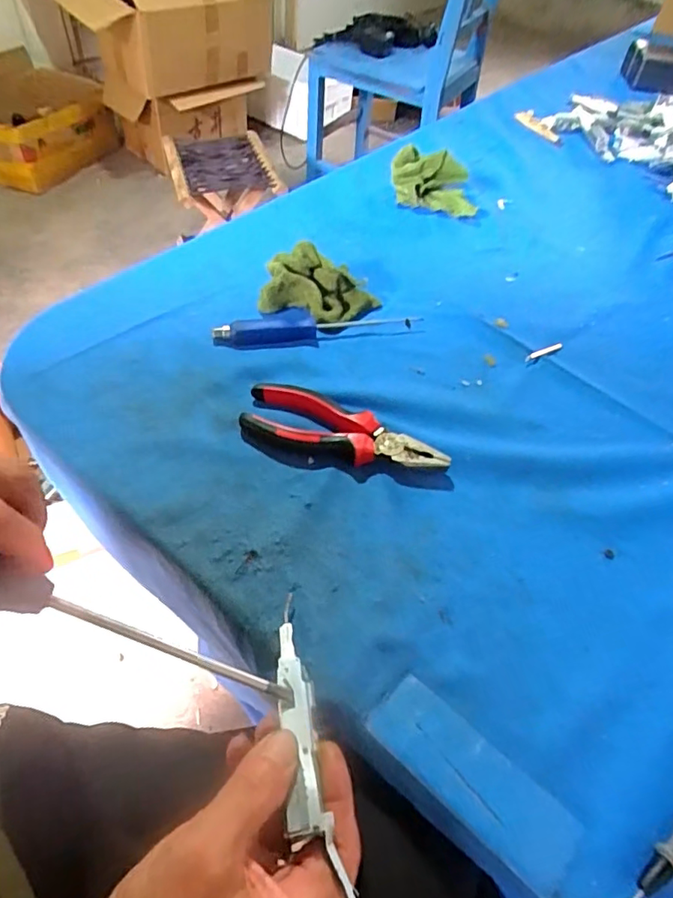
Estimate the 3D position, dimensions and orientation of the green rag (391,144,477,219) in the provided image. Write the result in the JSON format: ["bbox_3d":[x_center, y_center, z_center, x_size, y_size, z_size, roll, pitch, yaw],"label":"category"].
[{"bbox_3d":[0.120,-0.324,0.666,0.109,0.050,0.057,13,51,5],"label":"green rag"}]

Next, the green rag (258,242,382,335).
[{"bbox_3d":[-0.017,-0.151,0.514,0.100,0.048,0.070,22,53,13],"label":"green rag"}]

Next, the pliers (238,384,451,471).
[{"bbox_3d":[0.005,-0.012,0.422,0.156,0.020,0.055,16,52,8],"label":"pliers"}]

